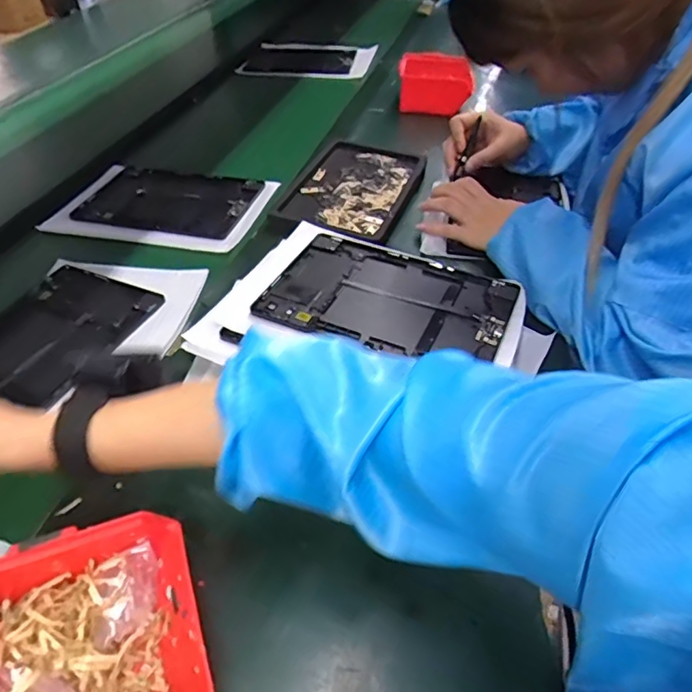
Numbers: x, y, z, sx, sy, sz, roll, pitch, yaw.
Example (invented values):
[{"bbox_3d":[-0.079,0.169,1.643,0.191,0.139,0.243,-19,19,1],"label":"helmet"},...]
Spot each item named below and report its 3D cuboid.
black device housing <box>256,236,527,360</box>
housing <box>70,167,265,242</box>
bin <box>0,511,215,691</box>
[{"bbox_3d":[0.045,-0.048,0.563,0.238,0.010,0.160,18,47,17],"label":"black device housing"},{"bbox_3d":[-0.255,-0.211,0.784,0.234,0.006,0.163,9,46,11],"label":"housing"},{"bbox_3d":[-0.157,0.184,0.328,0.136,0.071,0.125,-17,46,-15],"label":"bin"}]

